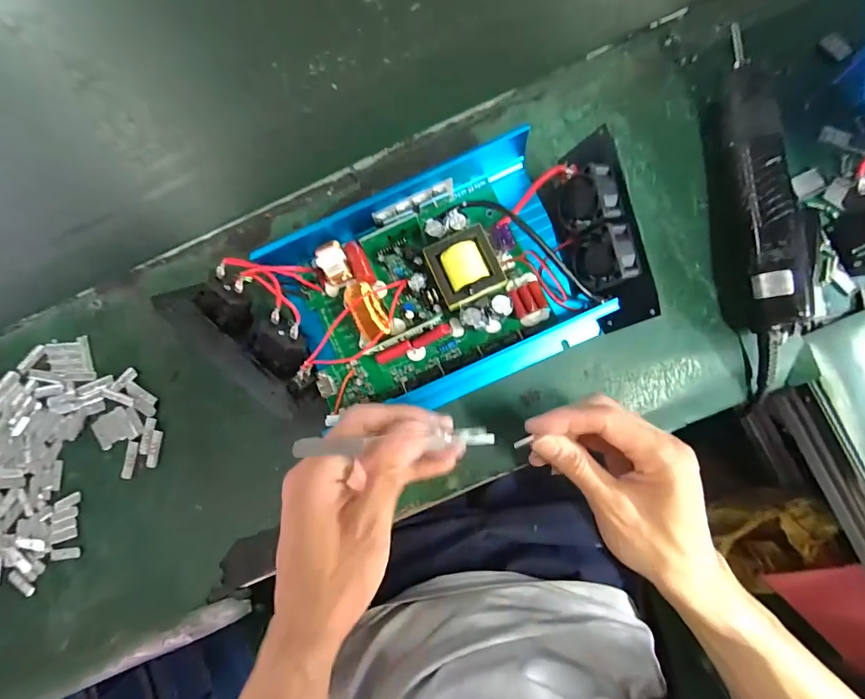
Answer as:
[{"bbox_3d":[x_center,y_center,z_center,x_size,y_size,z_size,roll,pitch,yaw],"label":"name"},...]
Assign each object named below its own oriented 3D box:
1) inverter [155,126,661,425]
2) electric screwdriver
[{"bbox_3d":[-0.017,-0.038,0.301,0.336,0.052,0.164,-25,85,2],"label":"inverter"},{"bbox_3d":[0.237,-0.124,0.292,0.031,0.042,0.219,-2,86,4],"label":"electric screwdriver"}]

